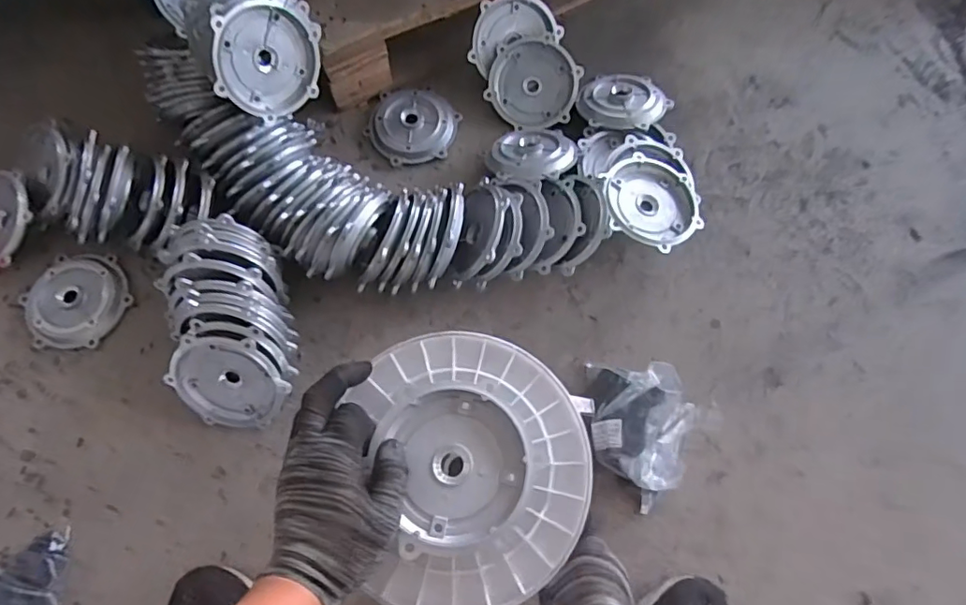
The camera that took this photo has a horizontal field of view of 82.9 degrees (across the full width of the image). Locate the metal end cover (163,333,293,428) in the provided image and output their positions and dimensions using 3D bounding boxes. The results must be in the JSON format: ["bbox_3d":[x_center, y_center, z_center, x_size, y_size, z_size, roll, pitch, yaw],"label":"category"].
[{"bbox_3d":[-0.295,0.094,0.634,0.128,0.120,0.016,-1,26,0],"label":"metal end cover"}]

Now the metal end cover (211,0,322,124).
[{"bbox_3d":[-0.253,-0.285,0.646,0.126,0.129,0.015,-16,40,-43],"label":"metal end cover"}]

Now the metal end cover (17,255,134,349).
[{"bbox_3d":[-0.525,-0.004,0.704,0.131,0.021,0.122,2,71,0],"label":"metal end cover"}]

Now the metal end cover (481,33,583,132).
[{"bbox_3d":[0.073,-0.317,0.799,0.131,0.026,0.123,-11,95,5],"label":"metal end cover"}]

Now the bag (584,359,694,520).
[{"bbox_3d":[0.184,0.151,0.628,0.119,0.089,0.156,7,71,2],"label":"bag"}]

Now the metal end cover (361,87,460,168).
[{"bbox_3d":[-0.103,-0.255,0.792,0.125,0.020,0.117,39,75,12],"label":"metal end cover"}]

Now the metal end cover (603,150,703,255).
[{"bbox_3d":[0.216,-0.131,0.698,0.126,0.028,0.124,-34,75,-11],"label":"metal end cover"}]

